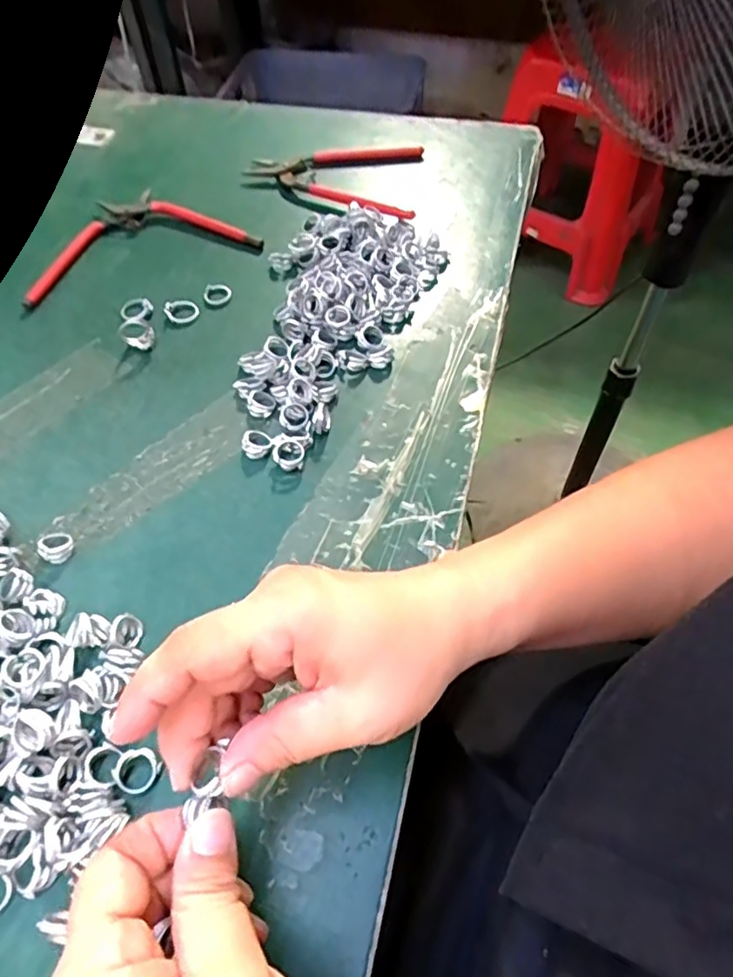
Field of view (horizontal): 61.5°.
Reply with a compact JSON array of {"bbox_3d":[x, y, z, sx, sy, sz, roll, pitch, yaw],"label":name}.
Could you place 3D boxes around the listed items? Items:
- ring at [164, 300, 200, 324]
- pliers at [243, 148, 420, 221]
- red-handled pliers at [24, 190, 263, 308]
[{"bbox_3d":[-0.131,-0.127,0.437,0.021,0.005,0.024,-37,62,-19],"label":"ring"},{"bbox_3d":[-0.030,-0.259,0.510,0.144,0.008,0.103,6,57,7],"label":"pliers"},{"bbox_3d":[-0.180,-0.197,0.483,0.173,0.009,0.100,-19,57,-9],"label":"red-handled pliers"}]

